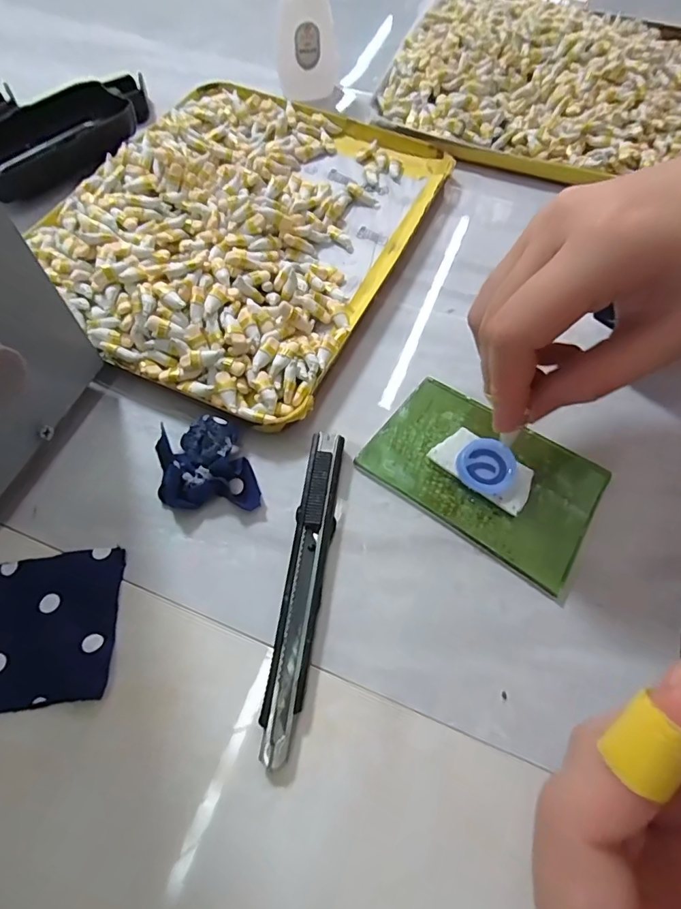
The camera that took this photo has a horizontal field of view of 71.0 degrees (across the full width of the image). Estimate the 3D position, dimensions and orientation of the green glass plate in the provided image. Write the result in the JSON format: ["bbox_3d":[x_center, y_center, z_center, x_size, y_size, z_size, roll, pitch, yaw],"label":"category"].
[{"bbox_3d":[0.069,0.008,0.228,0.103,0.007,0.067,35,68,15],"label":"green glass plate"}]

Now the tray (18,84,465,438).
[{"bbox_3d":[-0.062,-0.143,0.287,0.192,0.028,0.241,23,65,10],"label":"tray"}]

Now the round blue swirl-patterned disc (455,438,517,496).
[{"bbox_3d":[0.068,0.005,0.225,0.026,0.004,0.027,1,64,-1],"label":"round blue swirl-patterned disc"}]

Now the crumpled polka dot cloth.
[{"bbox_3d":[-0.061,0.005,0.220,0.043,0.016,0.041,-5,64,-4],"label":"crumpled polka dot cloth"}]

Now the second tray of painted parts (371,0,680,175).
[{"bbox_3d":[0.161,-0.293,0.368,0.232,0.033,0.219,17,64,7],"label":"second tray of painted parts"}]

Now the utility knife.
[{"bbox_3d":[-0.015,0.051,0.202,0.015,0.011,0.132,8,64,2],"label":"utility knife"}]

